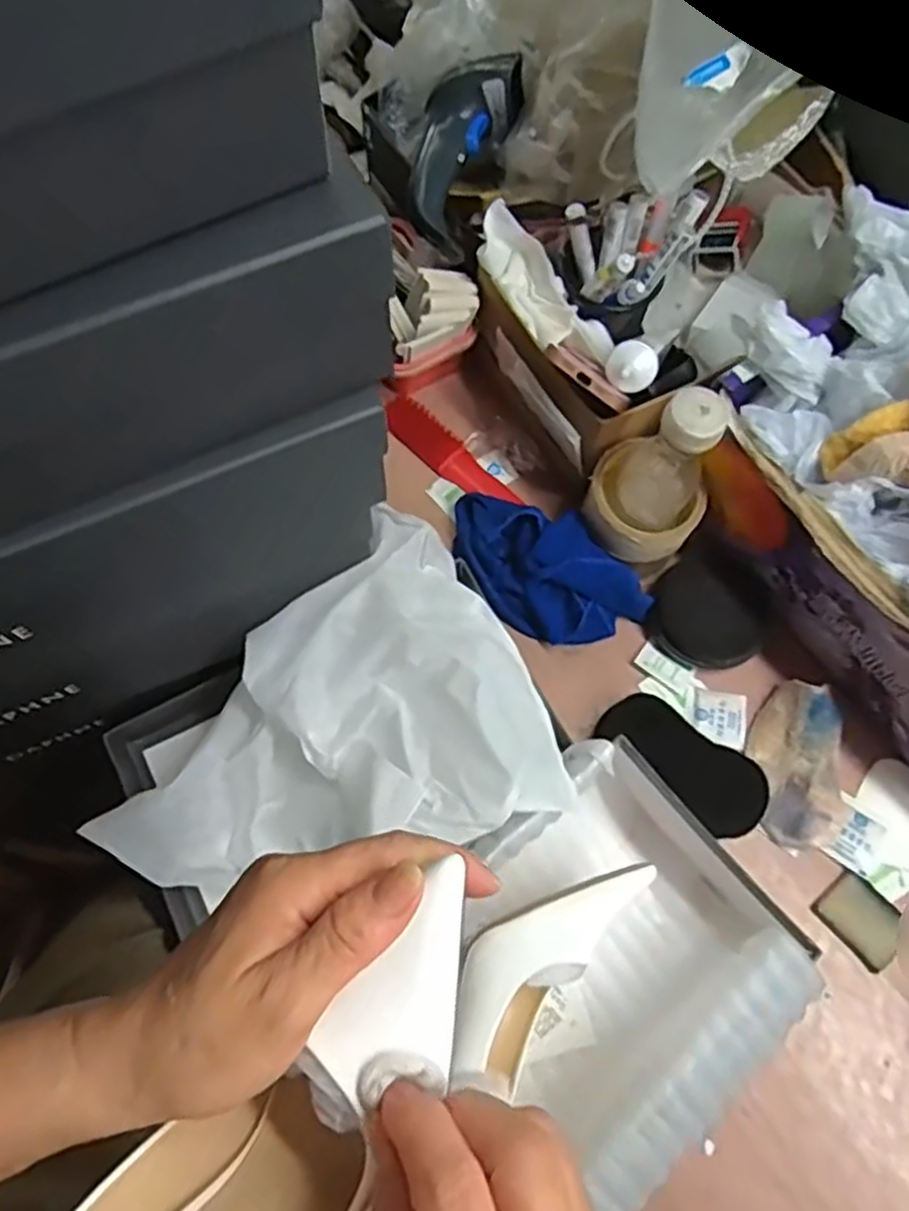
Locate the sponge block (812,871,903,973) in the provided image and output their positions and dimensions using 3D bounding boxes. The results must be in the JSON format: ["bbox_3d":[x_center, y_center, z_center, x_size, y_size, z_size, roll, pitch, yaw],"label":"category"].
[{"bbox_3d":[0.300,0.231,0.565,0.047,0.010,0.059,-39,75,-13],"label":"sponge block"}]

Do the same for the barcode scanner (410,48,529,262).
[{"bbox_3d":[-0.001,-0.379,0.650,0.066,0.055,0.155,26,93,9],"label":"barcode scanner"}]

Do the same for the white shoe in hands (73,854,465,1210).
[{"bbox_3d":[-0.073,0.196,0.253,0.067,0.066,0.239,42,87,14],"label":"white shoe in hands"}]

